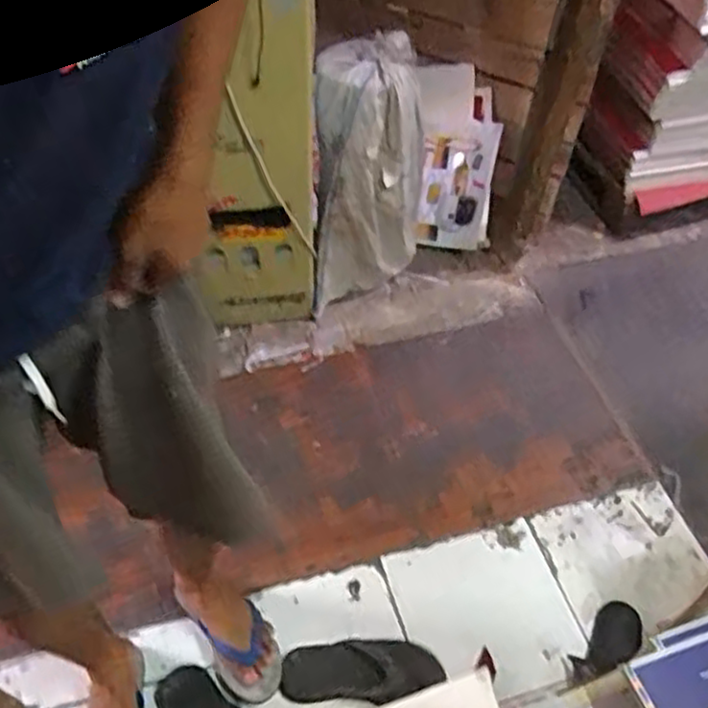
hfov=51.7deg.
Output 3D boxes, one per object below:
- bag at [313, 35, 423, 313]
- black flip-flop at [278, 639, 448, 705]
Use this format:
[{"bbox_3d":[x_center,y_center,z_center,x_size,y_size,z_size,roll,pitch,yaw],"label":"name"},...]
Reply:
[{"bbox_3d":[0.028,-0.401,1.649,0.273,0.535,0.204,-13,51,-12],"label":"bag"},{"bbox_3d":[0.013,0.512,1.189,0.256,0.028,0.101,1,49,-3],"label":"black flip-flop"}]

